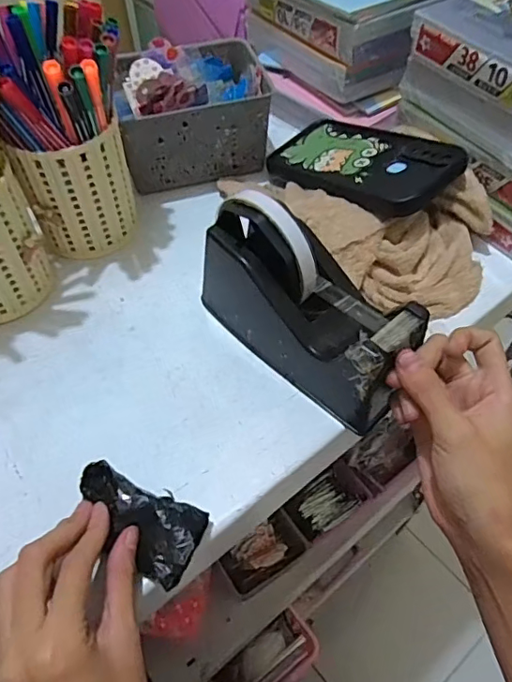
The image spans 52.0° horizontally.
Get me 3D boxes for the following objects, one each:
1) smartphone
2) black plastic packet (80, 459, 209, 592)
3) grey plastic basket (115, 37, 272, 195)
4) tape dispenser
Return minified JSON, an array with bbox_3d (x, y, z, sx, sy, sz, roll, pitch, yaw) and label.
[{"bbox_3d":[0.083,-0.148,0.436,0.082,0.013,0.159,-42,48,-15],"label":"smartphone"},{"bbox_3d":[-0.063,0.094,0.286,0.074,0.016,0.041,35,61,13],"label":"black plastic packet"},{"bbox_3d":[-0.058,-0.206,0.477,0.128,0.090,0.099,-15,54,-10],"label":"grey plastic basket"},{"bbox_3d":[0.033,-0.027,0.333,0.057,0.100,0.149,-39,61,-24],"label":"tape dispenser"}]

